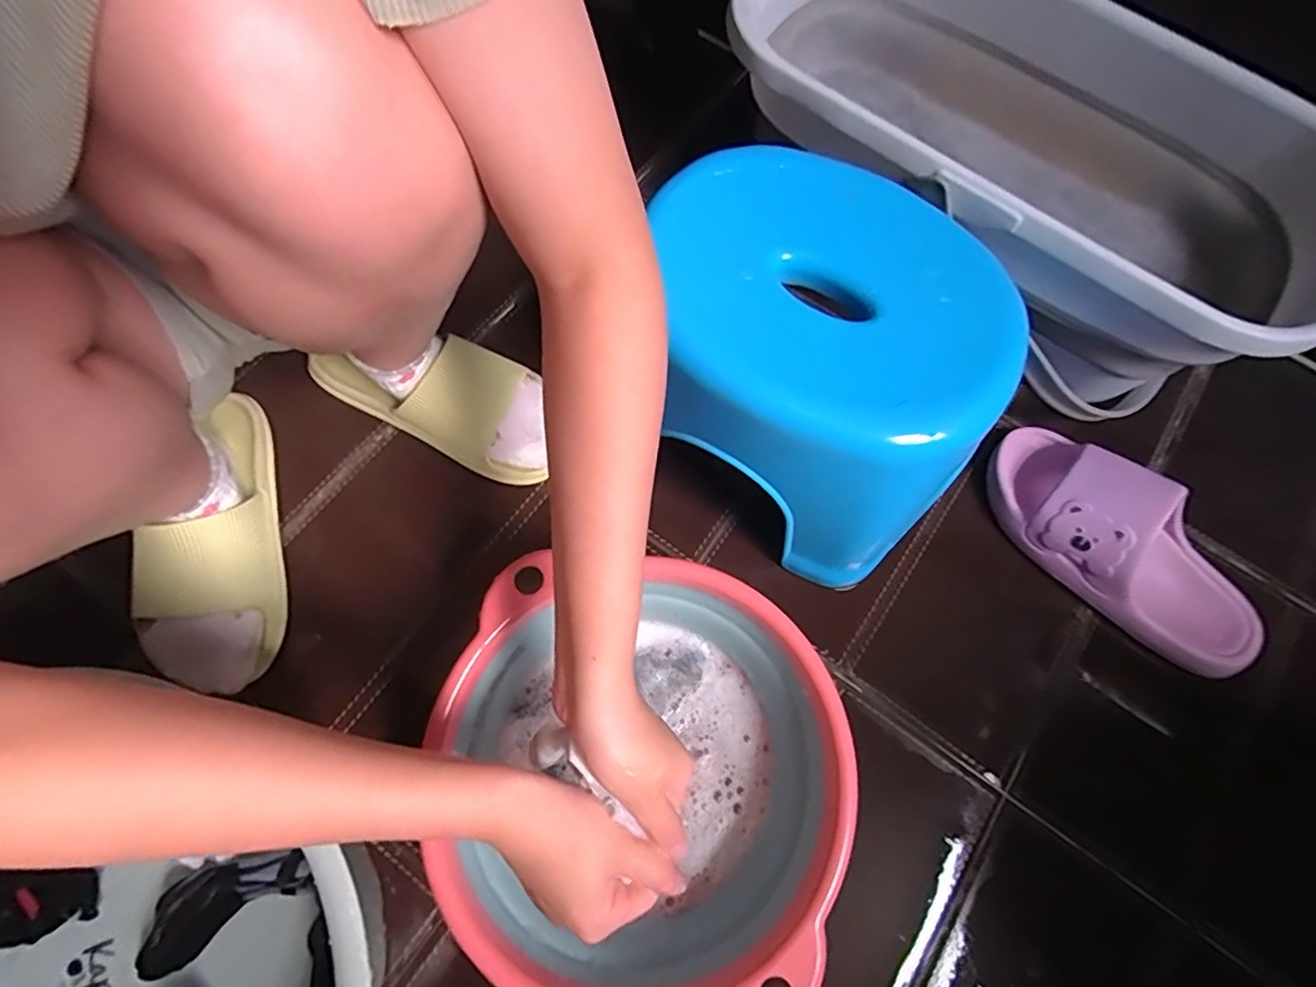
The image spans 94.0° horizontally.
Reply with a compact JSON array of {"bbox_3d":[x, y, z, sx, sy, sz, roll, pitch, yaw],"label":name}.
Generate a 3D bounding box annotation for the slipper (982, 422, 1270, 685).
[{"bbox_3d":[0.403,0.041,0.526,0.245,0.072,0.104,43,74,12],"label":"slipper"}]

